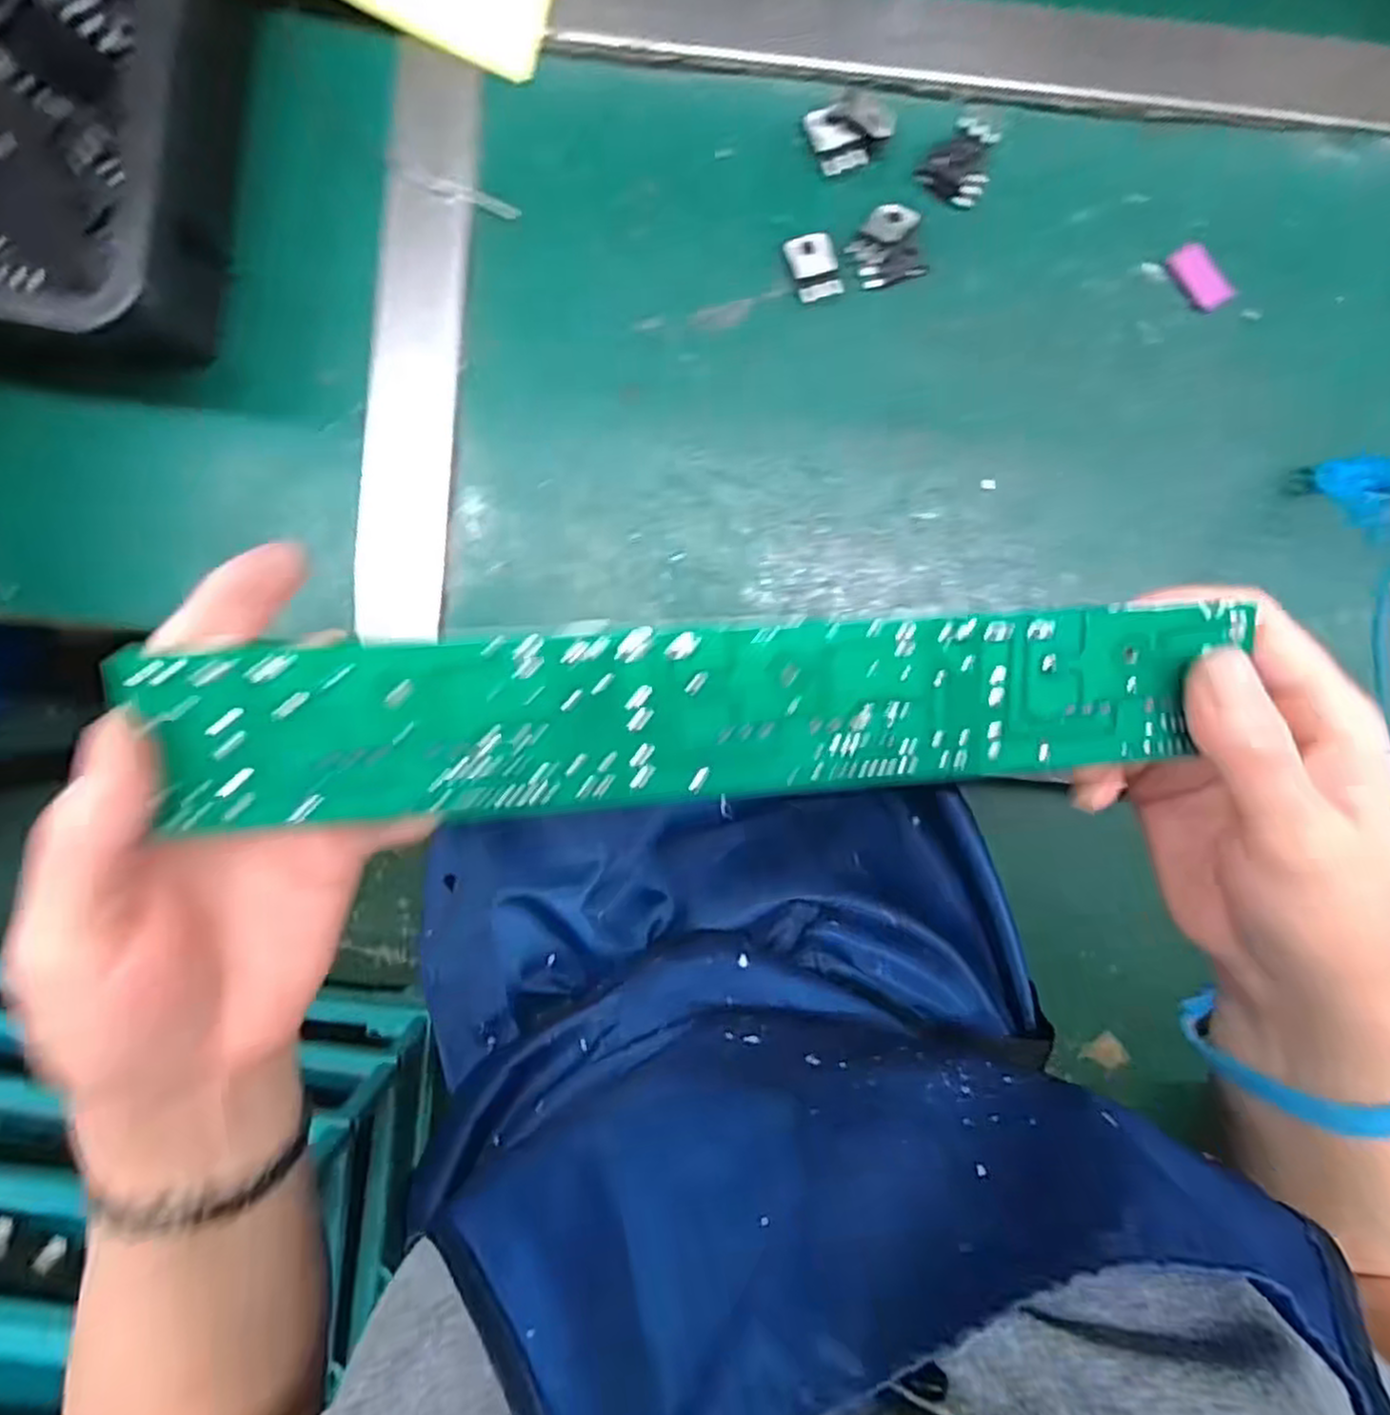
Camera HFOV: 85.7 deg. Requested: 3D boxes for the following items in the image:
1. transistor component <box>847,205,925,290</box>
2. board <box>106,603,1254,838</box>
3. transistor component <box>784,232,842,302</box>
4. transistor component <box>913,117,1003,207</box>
[{"bbox_3d":[0.075,-0.181,0.293,0.028,0.009,0.027,-20,92,1],"label":"transistor component"},{"bbox_3d":[0.006,0.002,0.190,0.256,0.006,0.044,-3,103,-8],"label":"board"},{"bbox_3d":[0.047,-0.172,0.293,0.018,0.004,0.025,-18,92,0],"label":"transistor component"},{"bbox_3d":[0.105,-0.213,0.293,0.024,0.009,0.028,37,92,-1],"label":"transistor component"}]

